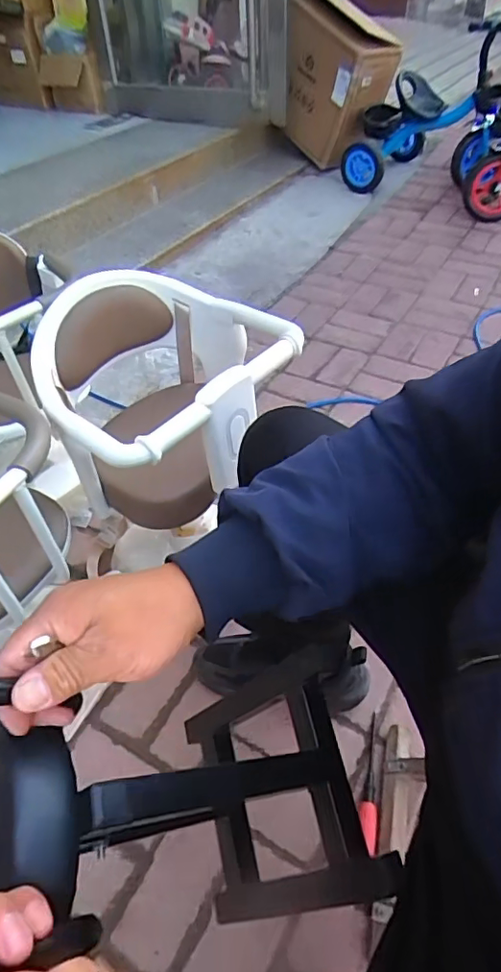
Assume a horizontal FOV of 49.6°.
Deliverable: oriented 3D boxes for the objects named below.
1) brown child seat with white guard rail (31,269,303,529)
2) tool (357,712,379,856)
[{"bbox_3d":[-0.122,-0.124,0.796,0.279,0.254,0.329,34,55,32],"label":"brown child seat with white guard rail"},{"bbox_3d":[0.173,0.429,0.795,0.027,0.017,0.191,4,45,7],"label":"tool"}]

